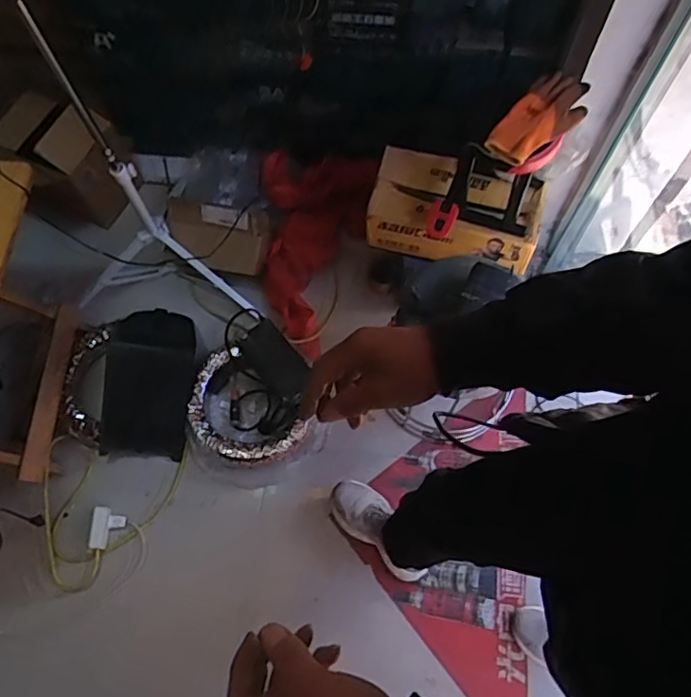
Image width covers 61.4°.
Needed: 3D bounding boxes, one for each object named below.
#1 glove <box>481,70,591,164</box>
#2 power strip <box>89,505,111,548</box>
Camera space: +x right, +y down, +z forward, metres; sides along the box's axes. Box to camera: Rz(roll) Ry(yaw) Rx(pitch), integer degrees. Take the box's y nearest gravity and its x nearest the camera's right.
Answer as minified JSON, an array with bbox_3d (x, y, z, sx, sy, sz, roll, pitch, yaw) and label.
[{"bbox_3d":[0.389,-0.454,1.139,0.227,0.072,0.115,-41,72,-16],"label":"glove"},{"bbox_3d":[-0.605,0.440,1.434,0.039,0.023,0.100,1,66,1],"label":"power strip"}]

